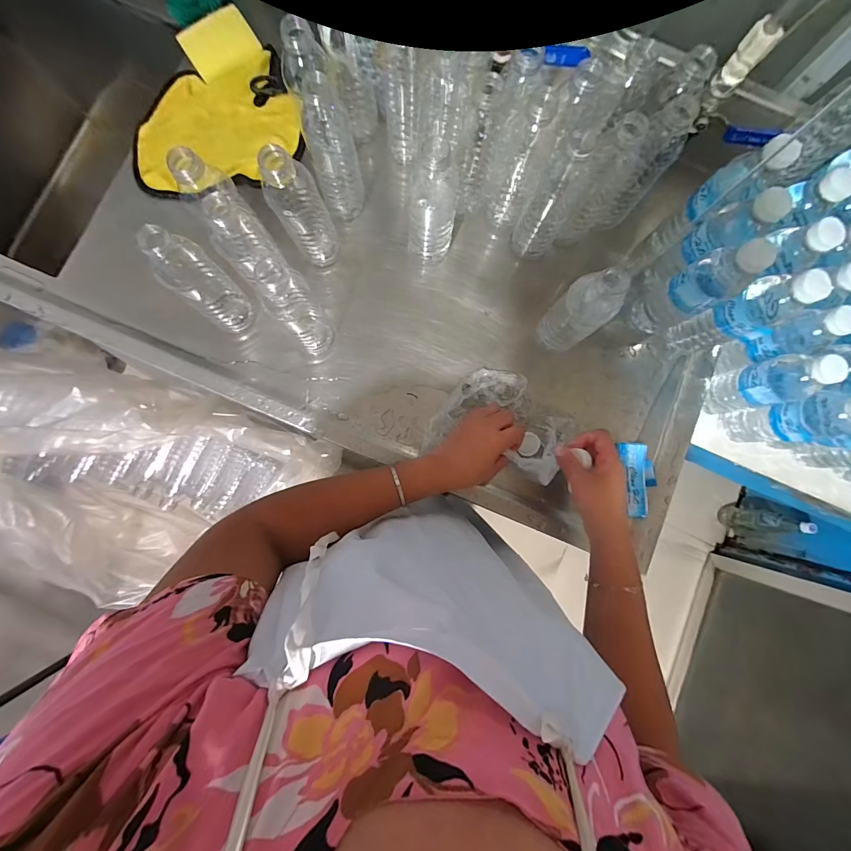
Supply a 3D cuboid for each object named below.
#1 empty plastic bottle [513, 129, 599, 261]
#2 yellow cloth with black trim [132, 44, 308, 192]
[{"bbox_3d":[0.161,-0.284,0.470,0.061,0.157,0.066,24,62,0],"label":"empty plastic bottle"},{"bbox_3d":[-0.305,-0.438,0.528,0.240,0.024,0.185,-12,85,-4],"label":"yellow cloth with black trim"}]

